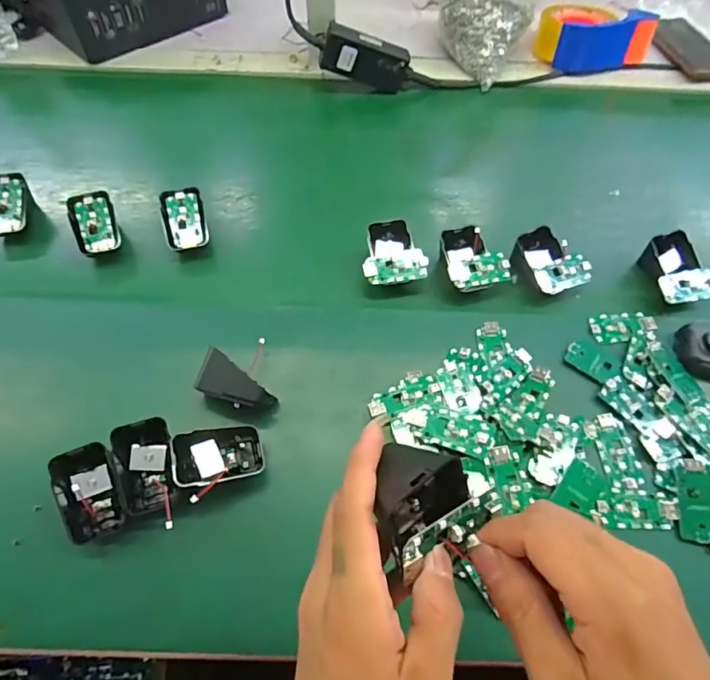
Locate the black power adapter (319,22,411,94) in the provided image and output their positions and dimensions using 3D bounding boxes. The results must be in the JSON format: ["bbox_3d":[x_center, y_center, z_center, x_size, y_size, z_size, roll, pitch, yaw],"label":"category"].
[{"bbox_3d":[0.015,-0.376,0.665,0.118,0.058,0.030,10,40,-20],"label":"black power adapter"}]

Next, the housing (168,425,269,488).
[{"bbox_3d":[-0.110,0.093,0.401,0.070,0.016,0.046,-10,64,-28],"label":"housing"}]

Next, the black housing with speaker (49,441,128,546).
[{"bbox_3d":[-0.204,0.117,0.384,0.044,0.014,0.070,-16,84,-21],"label":"black housing with speaker"}]

